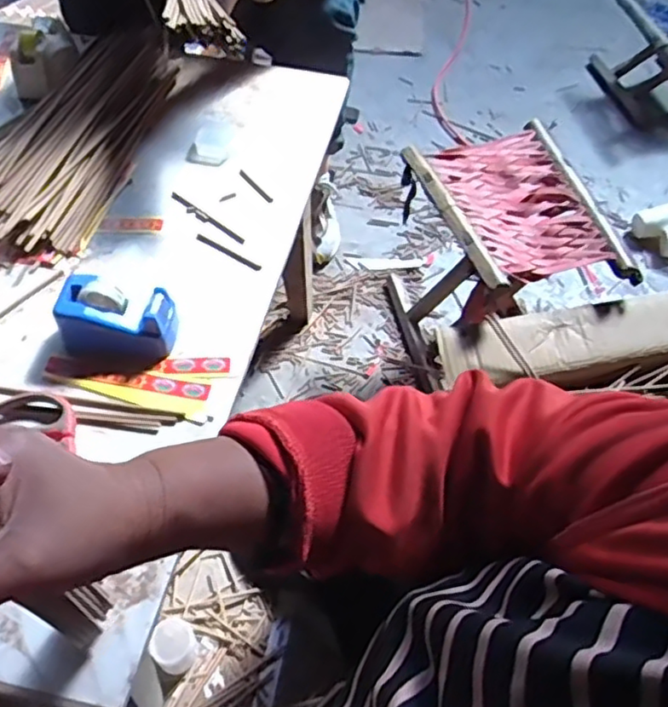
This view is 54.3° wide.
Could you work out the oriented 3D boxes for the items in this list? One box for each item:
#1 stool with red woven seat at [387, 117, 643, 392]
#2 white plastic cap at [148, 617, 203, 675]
[{"bbox_3d":[0.239,-0.122,1.056,0.276,0.314,0.318,-9,55,-11],"label":"stool with red woven seat"},{"bbox_3d":[-0.203,0.373,0.833,0.056,0.061,0.052,2,54,-3],"label":"white plastic cap"}]

